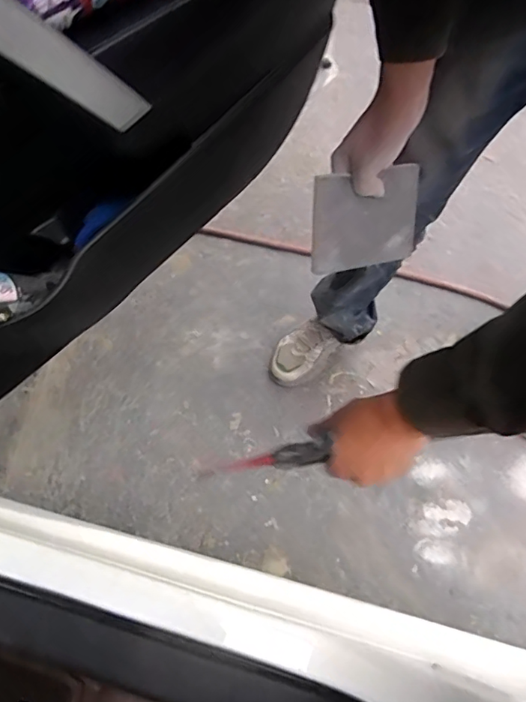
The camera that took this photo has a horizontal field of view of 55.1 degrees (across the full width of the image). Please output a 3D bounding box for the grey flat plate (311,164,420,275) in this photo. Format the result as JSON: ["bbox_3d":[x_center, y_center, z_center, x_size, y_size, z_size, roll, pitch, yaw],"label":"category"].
[{"bbox_3d":[0.105,-0.134,0.517,0.121,0.095,0.005,-14,29,-18],"label":"grey flat plate"}]

